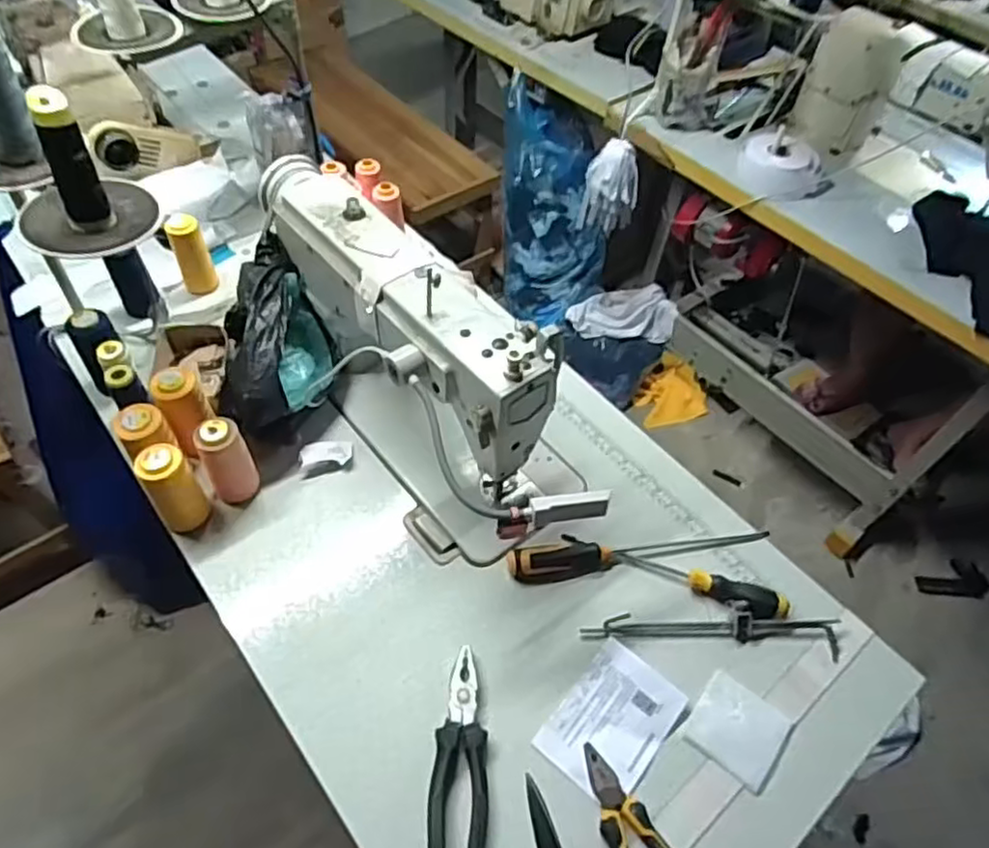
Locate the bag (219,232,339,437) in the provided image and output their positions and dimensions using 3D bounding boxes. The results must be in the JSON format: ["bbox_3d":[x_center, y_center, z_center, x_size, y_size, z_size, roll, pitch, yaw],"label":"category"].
[{"bbox_3d":[-0.267,-0.092,0.827,0.126,0.138,0.234,-10,54,-12],"label":"bag"}]

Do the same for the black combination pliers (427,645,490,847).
[{"bbox_3d":[-0.031,0.310,0.615,0.051,0.021,0.200,3,54,-2],"label":"black combination pliers"}]

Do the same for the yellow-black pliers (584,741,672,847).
[{"bbox_3d":[0.123,0.362,0.588,0.051,0.020,0.156,-15,56,-15],"label":"yellow-black pliers"}]

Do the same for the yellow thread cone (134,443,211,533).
[{"bbox_3d":[-0.334,0.069,0.704,0.044,0.103,0.045,2,52,-3],"label":"yellow thread cone"}]

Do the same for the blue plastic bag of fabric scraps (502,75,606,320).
[{"bbox_3d":[0.146,-0.528,1.652,0.227,0.548,0.138,-17,32,-16],"label":"blue plastic bag of fabric scraps"}]

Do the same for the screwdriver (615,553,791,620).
[{"bbox_3d":[0.227,0.171,0.729,0.182,0.023,0.032,18,55,9],"label":"screwdriver"}]

